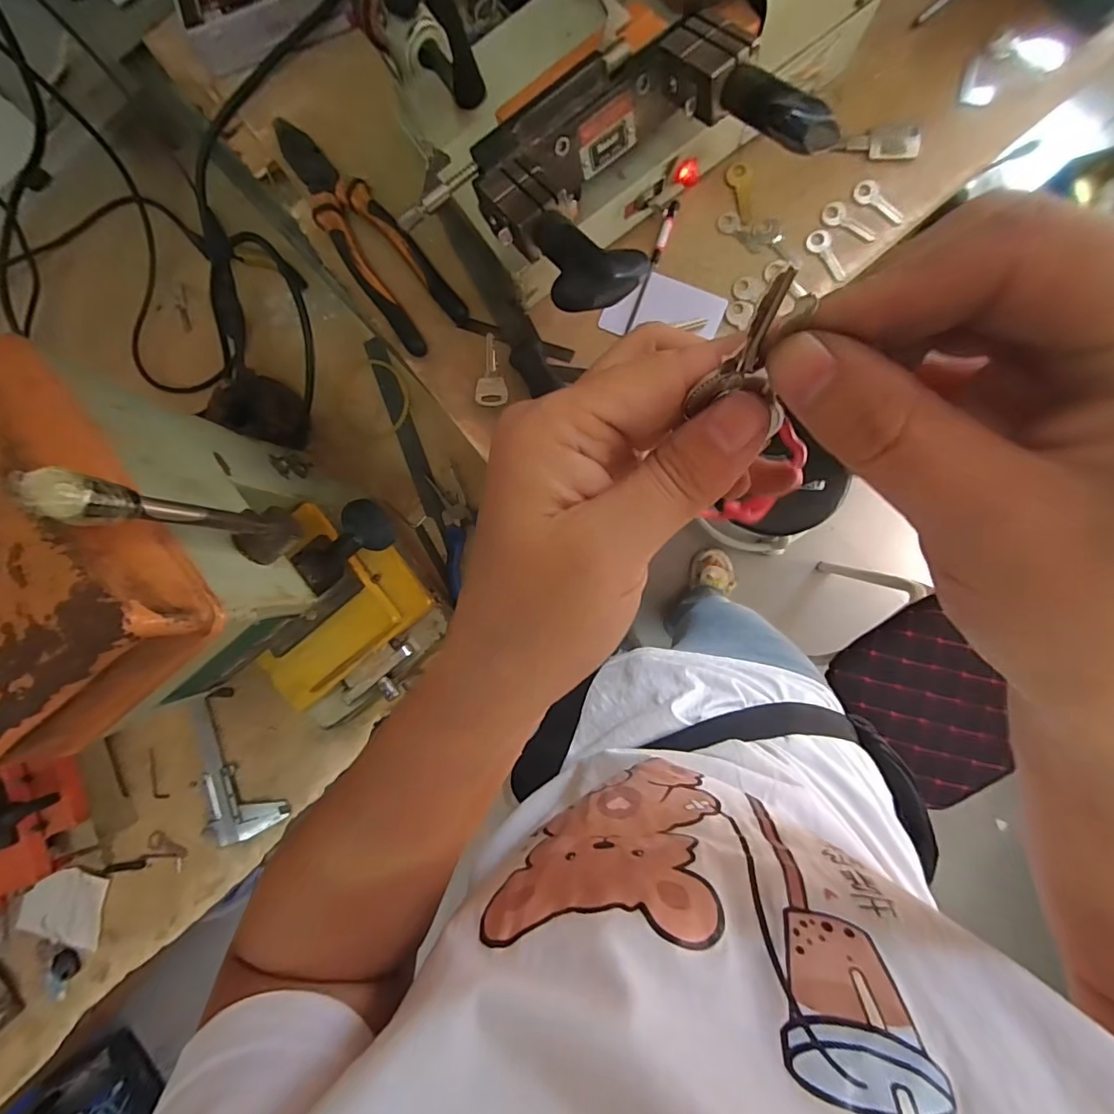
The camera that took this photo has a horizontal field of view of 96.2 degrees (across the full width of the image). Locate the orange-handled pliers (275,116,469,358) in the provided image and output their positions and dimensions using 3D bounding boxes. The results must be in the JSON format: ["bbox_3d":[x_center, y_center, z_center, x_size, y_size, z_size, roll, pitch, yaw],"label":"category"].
[{"bbox_3d":[-0.151,-0.253,0.395,0.053,0.032,0.204,-37,87,3],"label":"orange-handled pliers"}]

